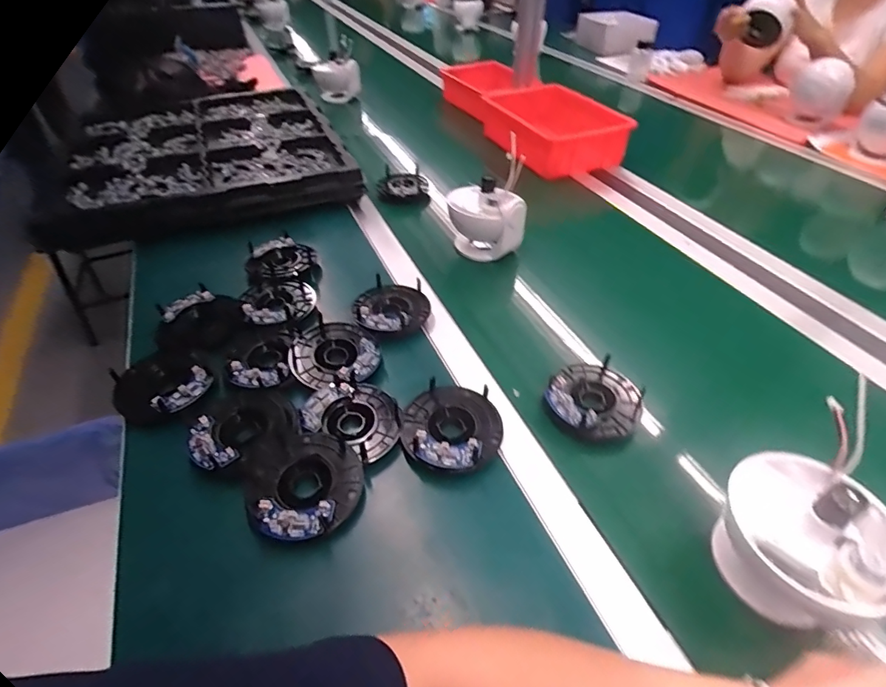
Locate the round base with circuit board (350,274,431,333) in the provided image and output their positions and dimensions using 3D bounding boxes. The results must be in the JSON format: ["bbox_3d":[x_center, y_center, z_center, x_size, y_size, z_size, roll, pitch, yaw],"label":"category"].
[{"bbox_3d":[-0.068,-0.054,0.624,0.097,0.020,0.106,-5,42,-4],"label":"round base with circuit board"}]

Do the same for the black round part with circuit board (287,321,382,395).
[{"bbox_3d":[-0.126,0.012,0.556,0.099,0.013,0.103,-1,42,0],"label":"black round part with circuit board"}]

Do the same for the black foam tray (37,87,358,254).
[{"bbox_3d":[-0.478,-0.380,0.945,0.494,0.063,0.579,-18,45,-18],"label":"black foam tray"}]

